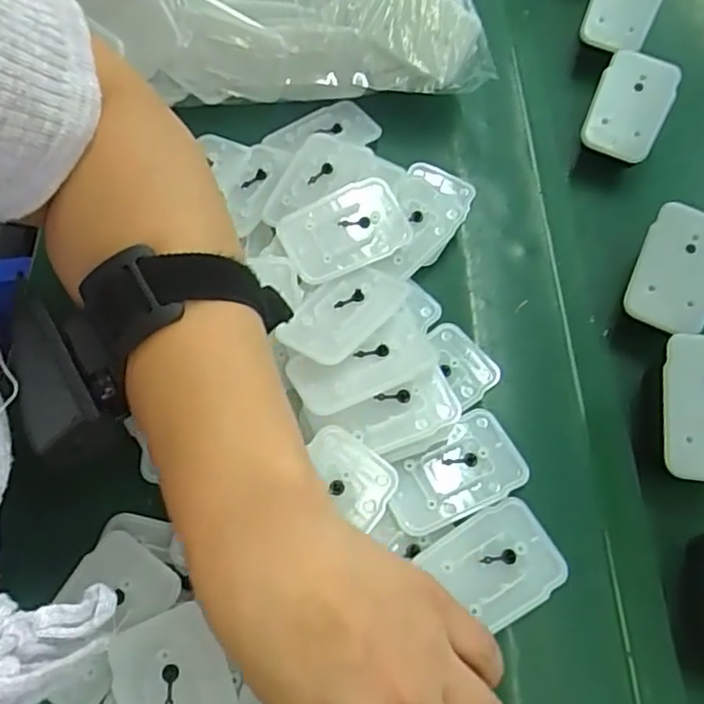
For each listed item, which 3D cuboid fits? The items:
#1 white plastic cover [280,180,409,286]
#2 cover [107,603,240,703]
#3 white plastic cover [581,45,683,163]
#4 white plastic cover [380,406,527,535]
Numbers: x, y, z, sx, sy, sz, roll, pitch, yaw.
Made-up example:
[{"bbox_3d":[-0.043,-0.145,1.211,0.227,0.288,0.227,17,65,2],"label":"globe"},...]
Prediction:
[{"bbox_3d":[-0.004,-0.067,0.346,0.069,0.009,0.043,-23,68,-12],"label":"white plastic cover"},{"bbox_3d":[-0.072,0.144,0.261,0.047,0.010,0.069,-19,67,-10],"label":"cover"},{"bbox_3d":[0.168,-0.149,0.385,0.043,0.008,0.064,25,90,11],"label":"white plastic cover"},{"bbox_3d":[0.048,0.057,0.301,0.067,0.013,0.041,-27,69,-13],"label":"white plastic cover"}]

